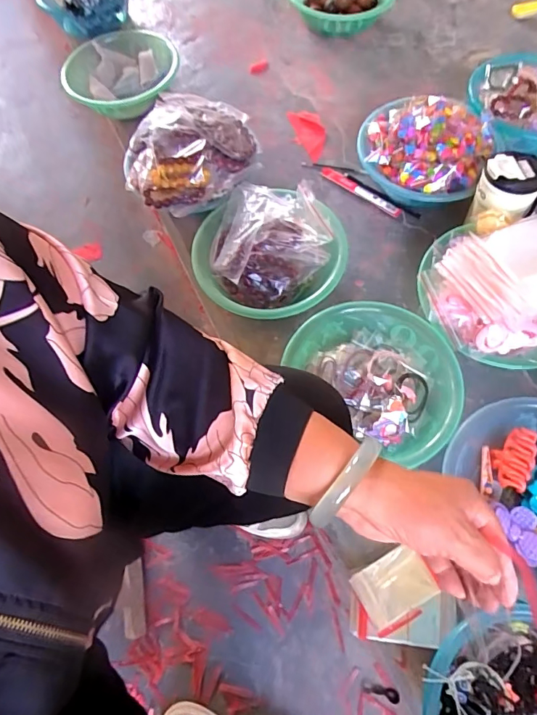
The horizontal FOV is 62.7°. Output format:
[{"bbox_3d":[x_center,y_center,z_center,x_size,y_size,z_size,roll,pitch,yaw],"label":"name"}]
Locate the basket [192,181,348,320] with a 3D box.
[{"bbox_3d":[0.000,-0.158,0.703,0.230,0.096,0.223,-1,65,2],"label":"basket"}]

